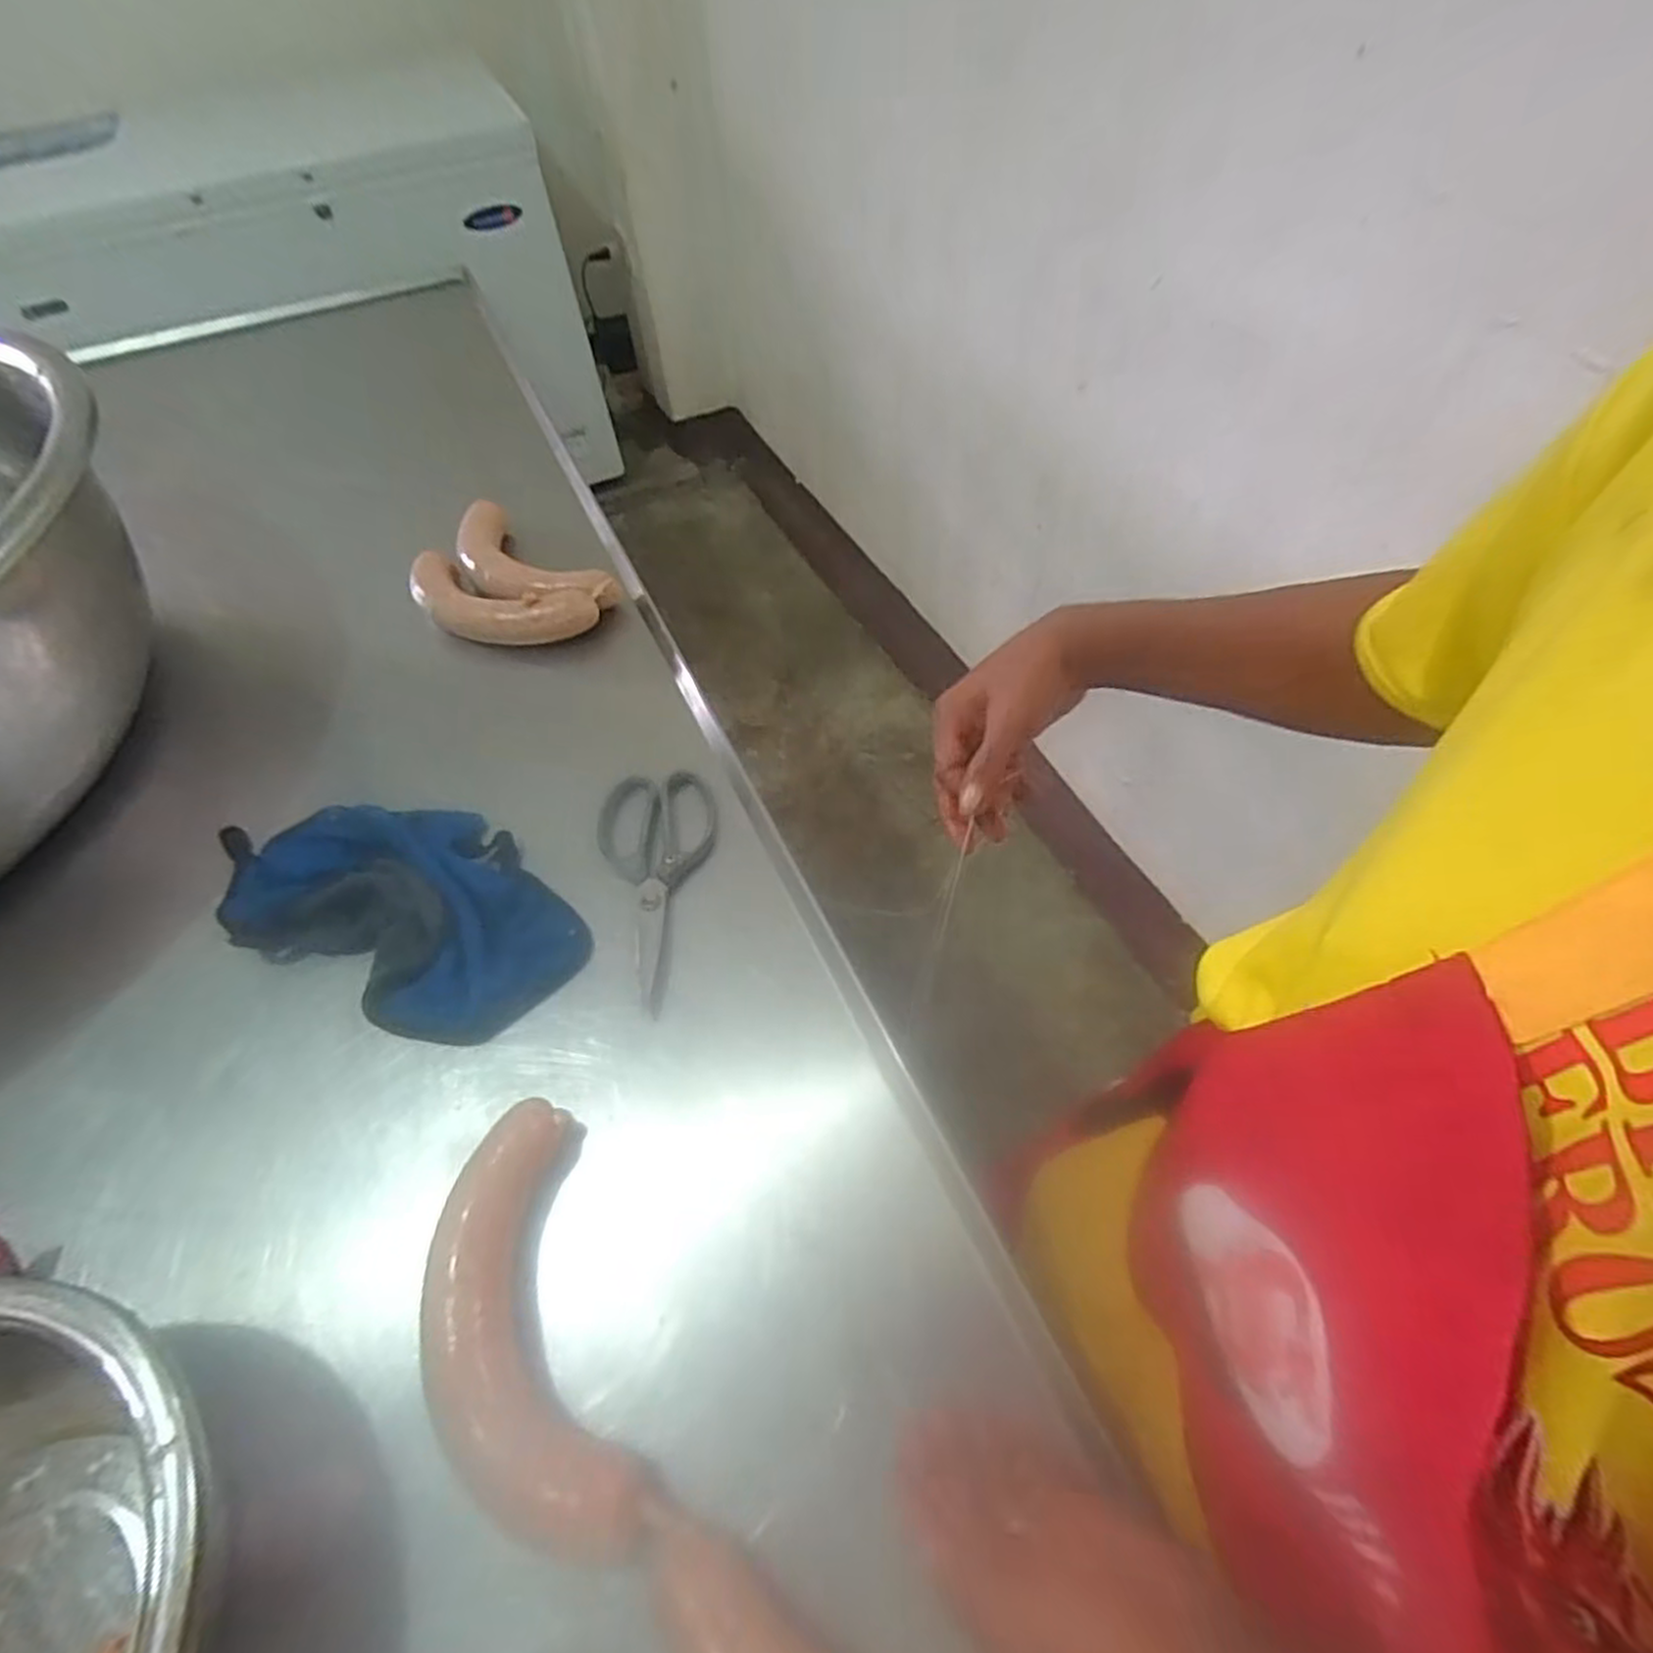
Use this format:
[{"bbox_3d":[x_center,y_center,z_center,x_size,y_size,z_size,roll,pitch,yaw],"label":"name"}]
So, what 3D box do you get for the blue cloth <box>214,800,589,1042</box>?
[{"bbox_3d":[-0.312,0.051,0.575,0.278,0.051,0.160,21,60,17],"label":"blue cloth"}]

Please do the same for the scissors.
[{"bbox_3d":[-0.133,0.039,0.595,0.089,0.009,0.205,-4,56,1],"label":"scissors"}]

